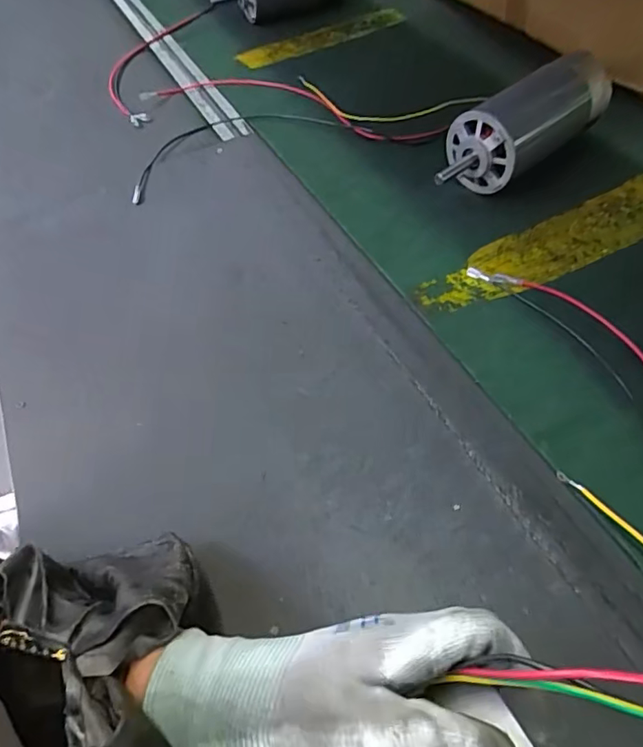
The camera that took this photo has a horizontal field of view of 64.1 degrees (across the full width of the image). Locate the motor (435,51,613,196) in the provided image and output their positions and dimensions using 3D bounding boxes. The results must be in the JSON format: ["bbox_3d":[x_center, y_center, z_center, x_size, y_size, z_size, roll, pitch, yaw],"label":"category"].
[{"bbox_3d":[0.200,-0.249,0.529,0.223,0.080,0.070,-36,59,-20],"label":"motor"}]

